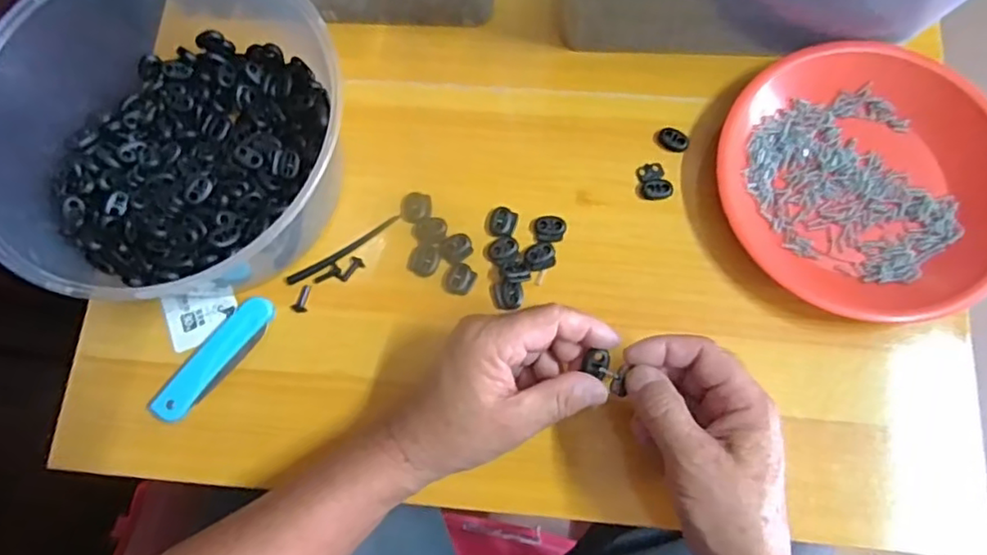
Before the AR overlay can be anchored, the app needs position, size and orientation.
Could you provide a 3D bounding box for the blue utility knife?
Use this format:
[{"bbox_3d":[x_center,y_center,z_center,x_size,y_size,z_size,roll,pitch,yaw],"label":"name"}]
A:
[{"bbox_3d":[-0.186,0.054,0.417,0.027,0.007,0.098,39,80,11],"label":"blue utility knife"}]

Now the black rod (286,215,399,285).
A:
[{"bbox_3d":[-0.105,-0.018,0.441,0.088,0.004,0.007,-32,76,-6],"label":"black rod"}]

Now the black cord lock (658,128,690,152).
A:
[{"bbox_3d":[0.130,-0.099,0.447,0.022,0.004,0.015,36,79,10],"label":"black cord lock"}]

